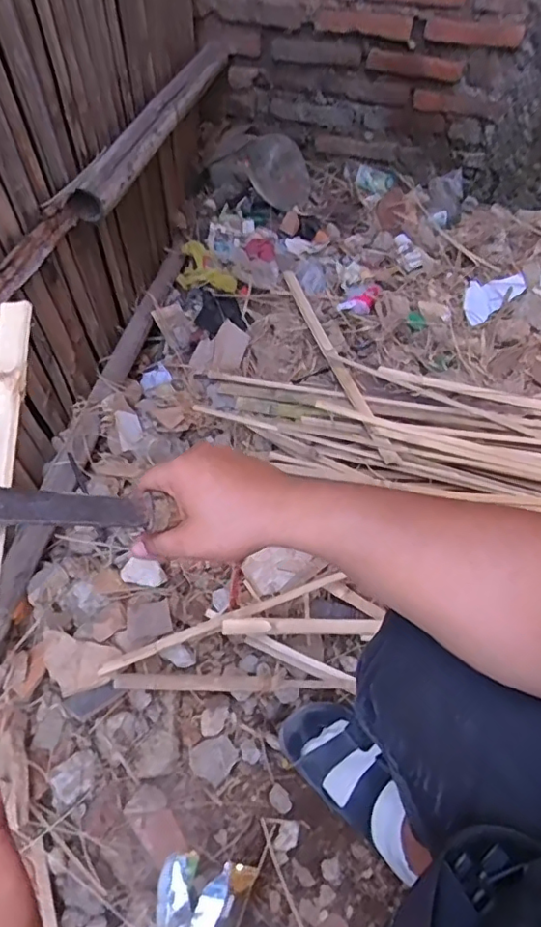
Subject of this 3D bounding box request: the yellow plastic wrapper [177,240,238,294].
[{"bbox_3d":[-0.149,-0.420,1.215,0.101,0.039,0.175,-31,59,-23],"label":"yellow plastic wrapper"}]

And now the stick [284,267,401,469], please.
[{"bbox_3d":[0.117,-0.211,1.061,0.027,0.012,0.545,-13,54,-11],"label":"stick"}]

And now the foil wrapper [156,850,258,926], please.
[{"bbox_3d":[-0.086,0.492,0.582,0.094,0.016,0.149,14,67,18],"label":"foil wrapper"}]

